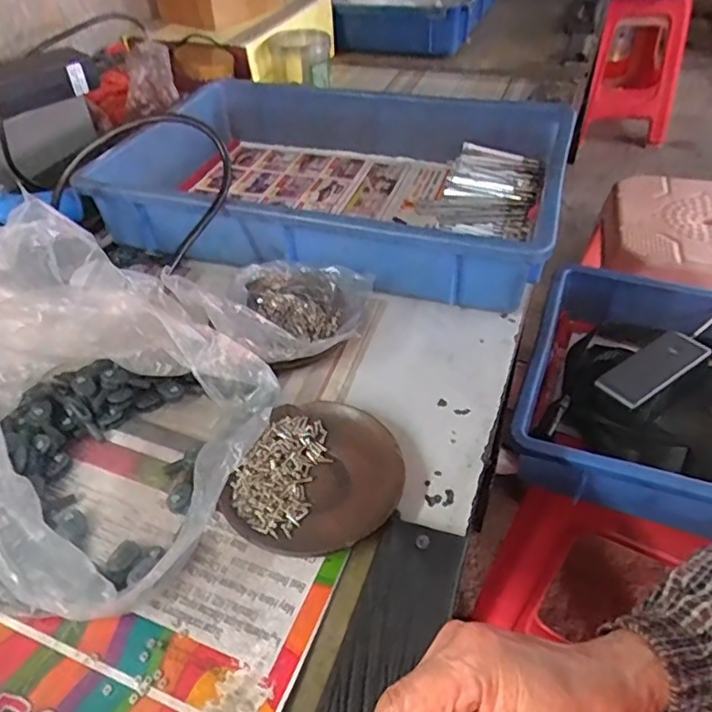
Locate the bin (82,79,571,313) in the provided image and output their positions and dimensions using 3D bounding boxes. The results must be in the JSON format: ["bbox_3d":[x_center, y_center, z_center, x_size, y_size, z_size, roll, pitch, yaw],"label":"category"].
[{"bbox_3d":[-0.022,-0.185,0.603,0.440,0.078,0.296,12,45,15],"label":"bin"}]

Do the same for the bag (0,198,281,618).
[{"bbox_3d":[-0.216,0.015,0.385,0.306,0.110,0.263,11,44,14],"label":"bag"}]

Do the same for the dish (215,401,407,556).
[{"bbox_3d":[-0.022,0.078,0.373,0.101,0.019,0.110,-1,43,1],"label":"dish"}]

